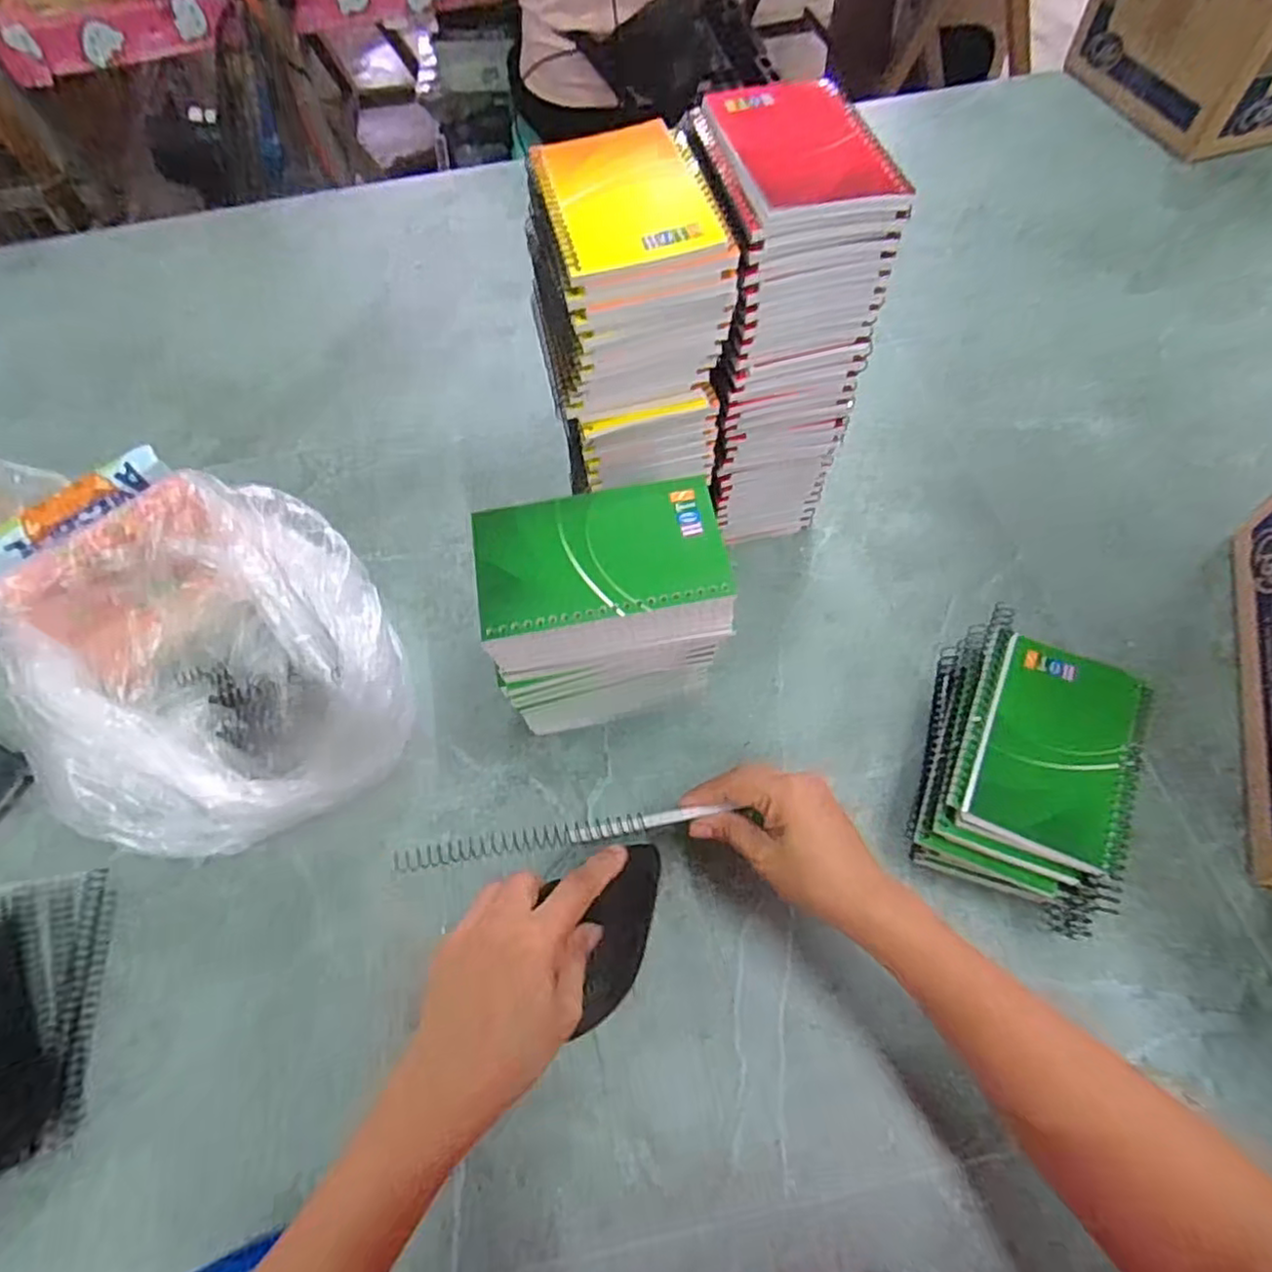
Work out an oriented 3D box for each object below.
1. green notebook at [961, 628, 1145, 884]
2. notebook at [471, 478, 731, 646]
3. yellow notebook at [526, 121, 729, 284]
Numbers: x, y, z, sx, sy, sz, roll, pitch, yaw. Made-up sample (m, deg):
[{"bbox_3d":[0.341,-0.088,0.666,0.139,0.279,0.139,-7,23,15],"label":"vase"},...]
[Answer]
[{"bbox_3d":[0.256,0.066,0.409,0.084,0.008,0.135,24,66,15],"label":"green notebook"},{"bbox_3d":[-0.020,-0.046,0.359,0.129,0.009,0.081,-10,60,-2],"label":"notebook"},{"bbox_3d":[-0.006,-0.239,0.368,0.085,0.011,0.124,-13,62,-4],"label":"yellow notebook"}]

